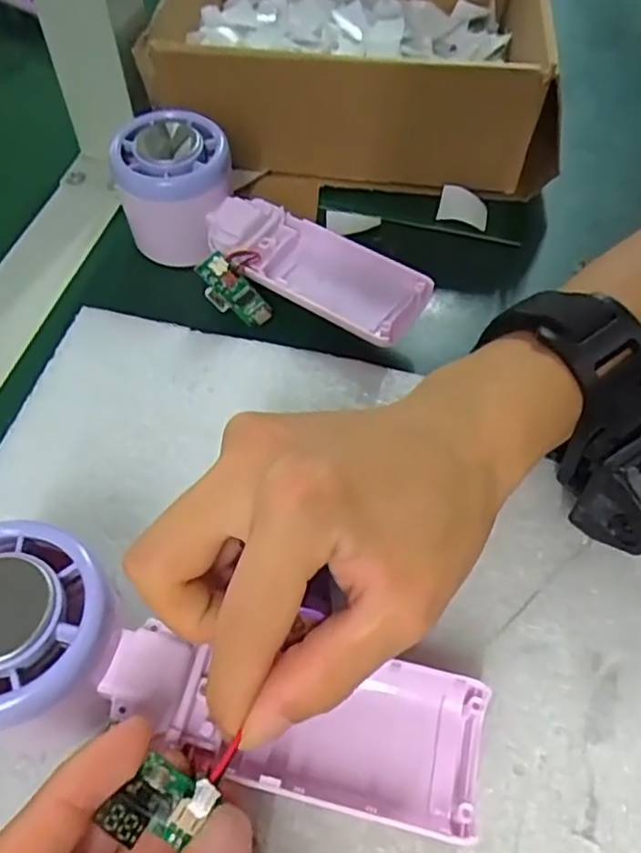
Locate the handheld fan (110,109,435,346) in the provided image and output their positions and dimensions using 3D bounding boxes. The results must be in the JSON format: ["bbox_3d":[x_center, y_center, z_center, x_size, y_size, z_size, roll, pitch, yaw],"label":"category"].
[{"bbox_3d":[-0.032,-0.085,0.318,0.166,0.051,0.070,31,60,3],"label":"handheld fan"}]

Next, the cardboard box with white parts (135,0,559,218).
[{"bbox_3d":[0.024,-0.251,0.415,0.221,0.073,0.251,3,55,2],"label":"cardboard box with white parts"}]

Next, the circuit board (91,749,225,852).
[{"bbox_3d":[-0.040,0.095,0.165,0.022,0.012,0.018,21,58,13],"label":"circuit board"}]

